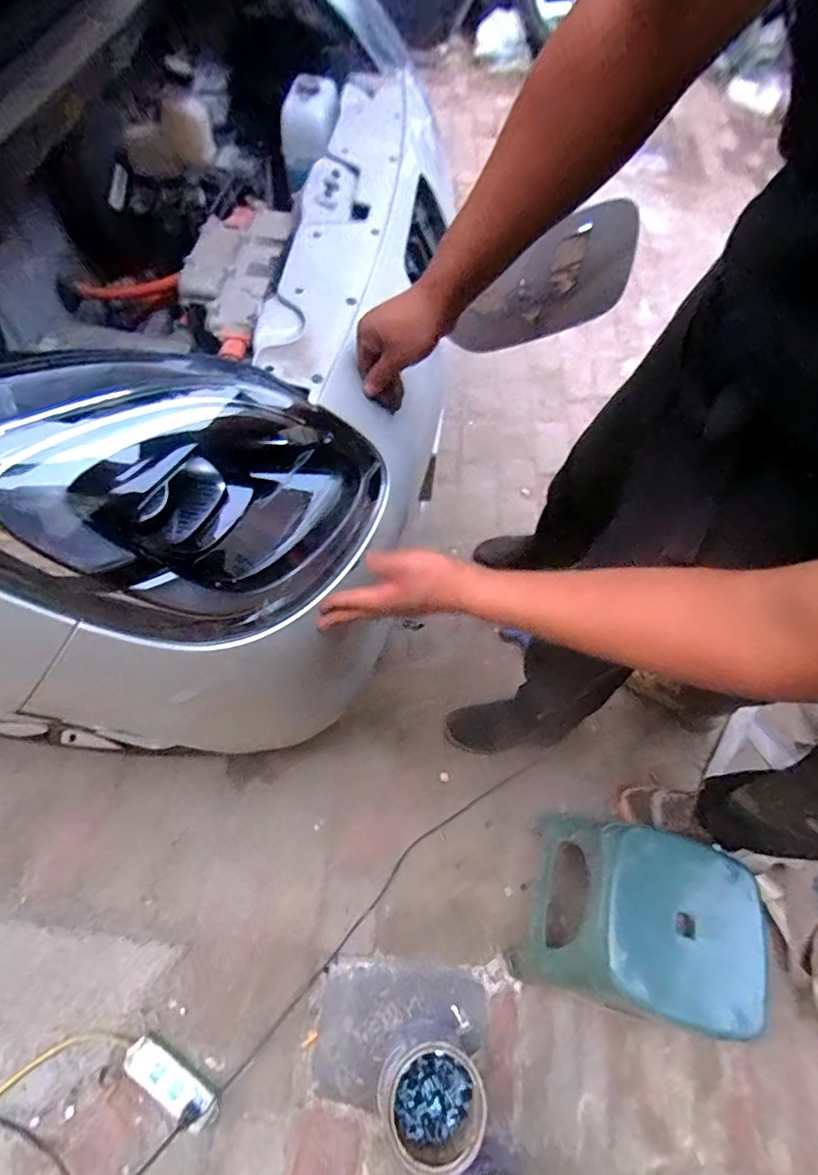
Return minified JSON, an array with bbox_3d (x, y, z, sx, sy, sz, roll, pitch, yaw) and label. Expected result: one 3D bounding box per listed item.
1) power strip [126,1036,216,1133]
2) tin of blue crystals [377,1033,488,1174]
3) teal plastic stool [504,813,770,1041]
[{"bbox_3d":[-0.403,0.836,0.866,0.173,0.029,0.054,27,43,13],"label":"power strip"},{"bbox_3d":[0.034,0.847,0.860,0.149,0.139,0.165,-40,72,-22],"label":"tin of blue crystals"},{"bbox_3d":[0.386,0.579,0.908,0.285,0.342,0.274,20,62,5],"label":"teal plastic stool"}]

